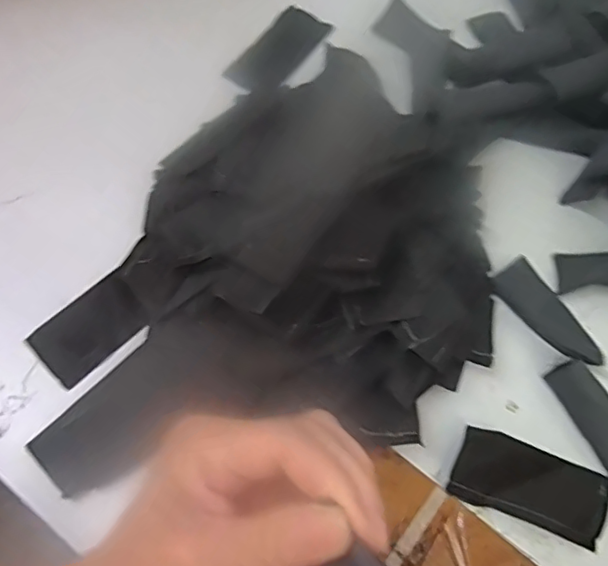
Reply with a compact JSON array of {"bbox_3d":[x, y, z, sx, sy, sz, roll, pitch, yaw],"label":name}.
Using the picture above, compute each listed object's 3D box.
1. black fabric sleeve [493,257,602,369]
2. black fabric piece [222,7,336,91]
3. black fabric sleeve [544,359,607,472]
[{"bbox_3d":[0.198,0.025,0.466,0.034,0.011,0.098,-37,72,-15],"label":"black fabric sleeve"},{"bbox_3d":[-0.025,-0.232,0.583,0.063,0.013,0.109,35,71,14],"label":"black fabric piece"},{"bbox_3d":[0.222,0.107,0.429,0.037,0.014,0.102,-30,70,-13],"label":"black fabric sleeve"}]

